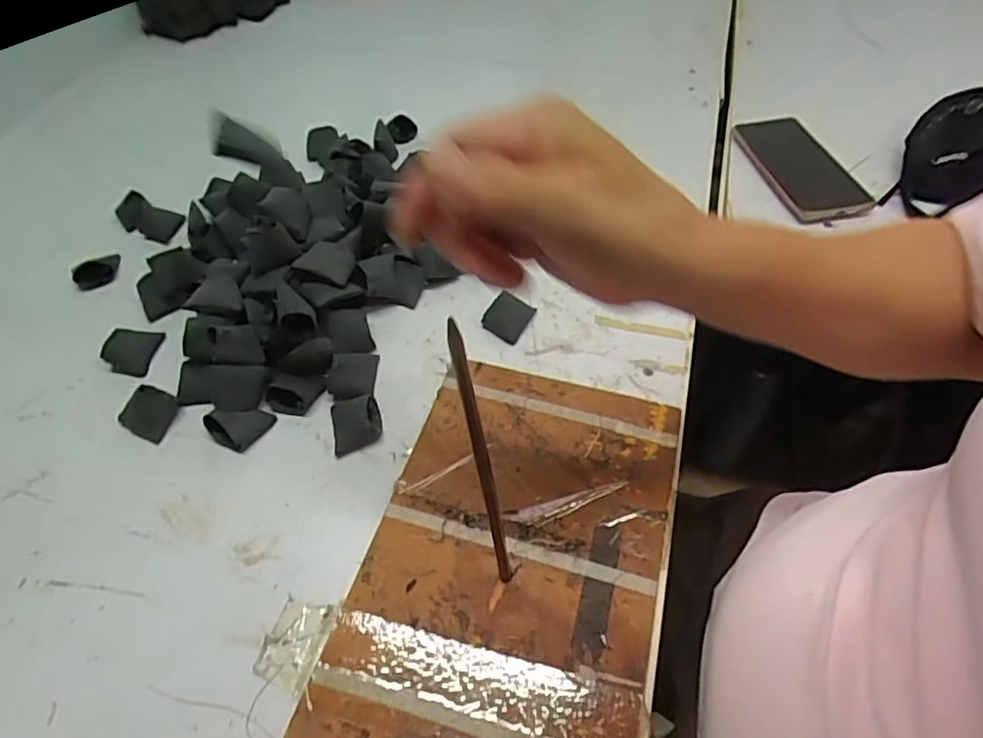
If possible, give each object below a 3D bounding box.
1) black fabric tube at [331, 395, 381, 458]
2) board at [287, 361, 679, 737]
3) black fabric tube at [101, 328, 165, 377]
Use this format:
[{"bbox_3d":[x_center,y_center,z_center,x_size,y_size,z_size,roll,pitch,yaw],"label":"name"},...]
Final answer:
[{"bbox_3d":[-0.101,0.039,0.422,0.035,0.019,0.043,-12,53,-5],"label":"black fabric tube"},{"bbox_3d":[0.013,0.116,0.361,0.177,0.012,0.268,12,55,13],"label":"board"},{"bbox_3d":[-0.299,-0.017,0.473,0.034,0.017,0.041,6,54,9],"label":"black fabric tube"}]

